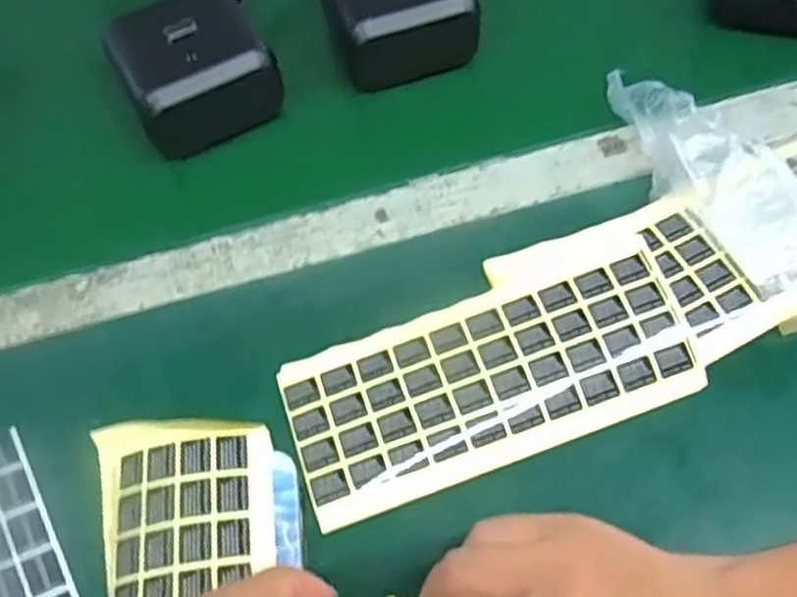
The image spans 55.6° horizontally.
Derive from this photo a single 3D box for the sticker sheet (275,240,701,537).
[{"bbox_3d":[0.045,0.039,0.381,0.199,0.011,0.086,-21,67,-3],"label":"sticker sheet"}]

